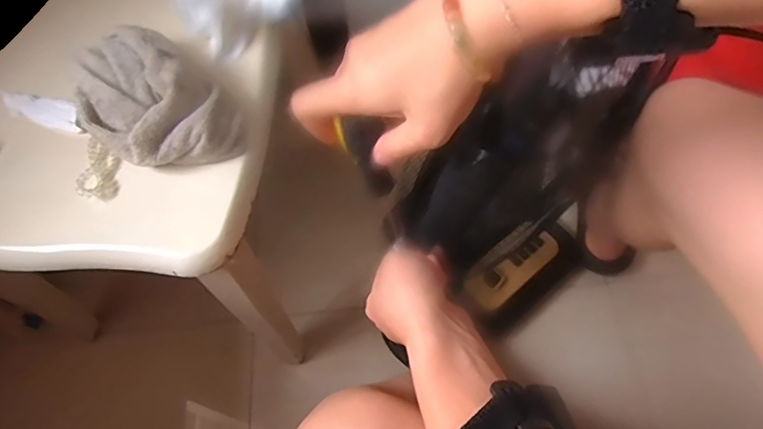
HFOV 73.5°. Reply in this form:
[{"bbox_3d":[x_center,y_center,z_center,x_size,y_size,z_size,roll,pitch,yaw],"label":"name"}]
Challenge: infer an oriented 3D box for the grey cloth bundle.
[{"bbox_3d":[-0.217,-0.107,0.491,0.172,0.050,0.125,37,71,21],"label":"grey cloth bundle"}]

